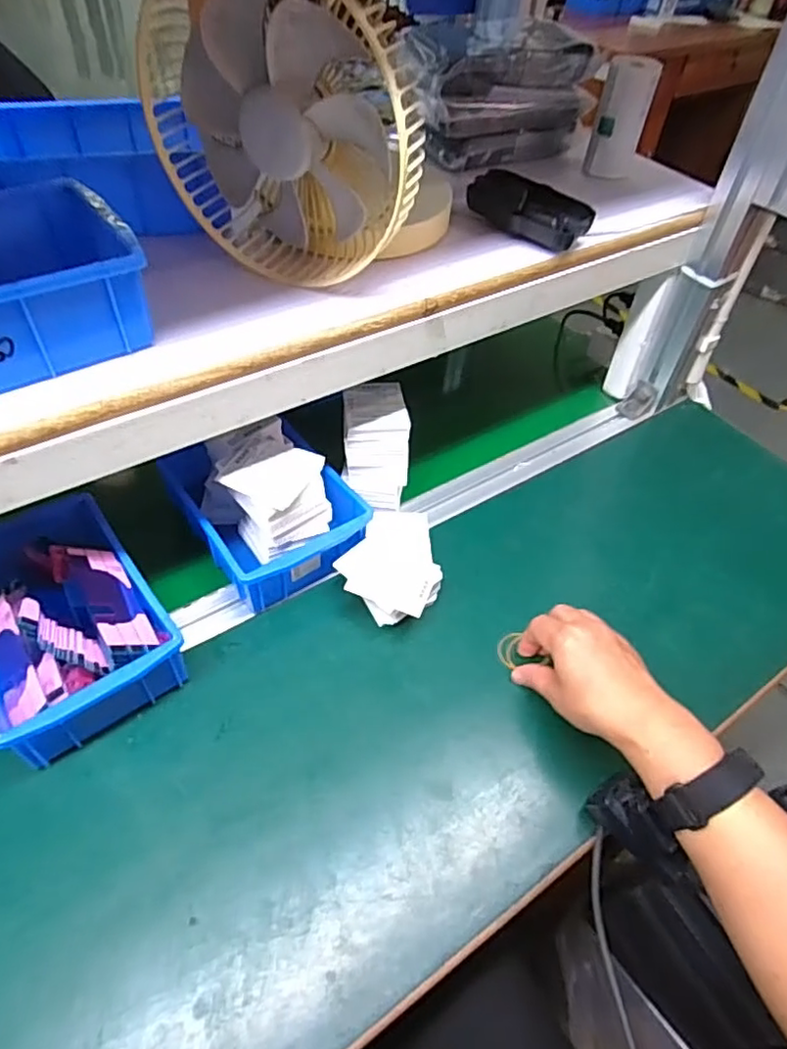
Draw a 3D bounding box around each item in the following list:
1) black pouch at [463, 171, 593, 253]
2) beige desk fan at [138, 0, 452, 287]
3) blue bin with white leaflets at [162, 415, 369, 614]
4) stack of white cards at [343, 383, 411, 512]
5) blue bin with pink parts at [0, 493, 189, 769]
[{"bbox_3d":[0.120,-0.276,0.538,0.108,0.029,0.053,35,56,23],"label":"black pouch"},{"bbox_3d":[-0.052,-0.295,0.446,0.193,0.183,0.150,20,52,13],"label":"beige desk fan"},{"bbox_3d":[-0.116,-0.029,0.558,0.129,0.112,0.160,-28,57,-25],"label":"blue bin with white leaflets"},{"bbox_3d":[-0.016,-0.075,0.596,0.066,0.097,0.081,1,50,-3],"label":"stack of white cards"},{"bbox_3d":[-0.264,0.072,0.484,0.131,0.085,0.196,-30,58,-26],"label":"blue bin with pink parts"}]

